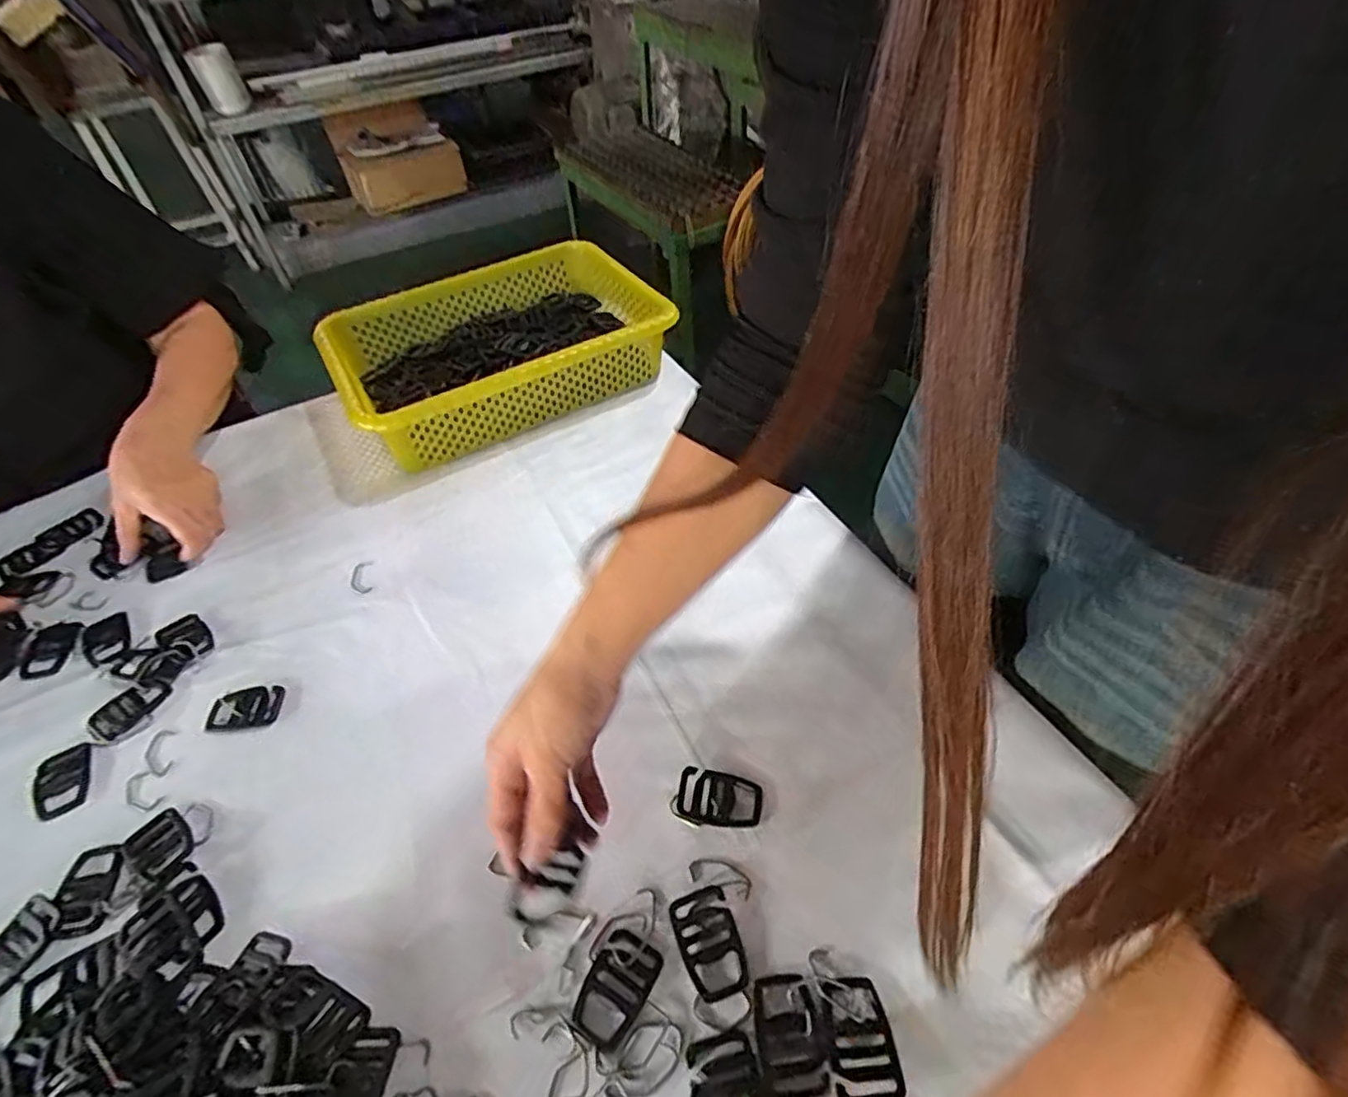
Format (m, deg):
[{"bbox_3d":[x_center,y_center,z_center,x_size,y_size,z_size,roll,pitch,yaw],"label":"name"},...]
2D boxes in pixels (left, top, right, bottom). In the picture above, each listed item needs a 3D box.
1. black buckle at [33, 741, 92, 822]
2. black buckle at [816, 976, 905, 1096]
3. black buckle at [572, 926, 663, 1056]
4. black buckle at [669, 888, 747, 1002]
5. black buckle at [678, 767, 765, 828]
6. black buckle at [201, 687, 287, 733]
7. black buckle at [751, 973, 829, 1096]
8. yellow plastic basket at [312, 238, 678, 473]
[{"bbox_3d":[-0.440,0.167,0.471,0.032,0.009,0.058,-21,49,-16],"label":"black buckle"},{"bbox_3d":[0.098,0.259,0.347,0.033,0.007,0.056,-5,47,-1],"label":"black buckle"},{"bbox_3d":[-0.033,0.248,0.370,0.035,0.004,0.054,23,52,23],"label":"black buckle"},{"bbox_3d":[0.021,0.230,0.382,0.034,0.006,0.055,-17,48,-13],"label":"black buckle"},{"bbox_3d":[0.031,0.166,0.436,0.055,0.010,0.033,6,47,8],"label":"black buckle"},{"bbox_3d":[-0.333,0.124,0.508,0.055,0.007,0.035,-6,47,-2],"label":"black buckle"},{"bbox_3d":[0.061,0.260,0.351,0.038,0.004,0.055,-3,47,1],"label":"black buckle"},{"bbox_3d":[-0.199,-0.231,0.761,0.352,0.097,0.247,-24,50,-18],"label":"yellow plastic basket"}]

